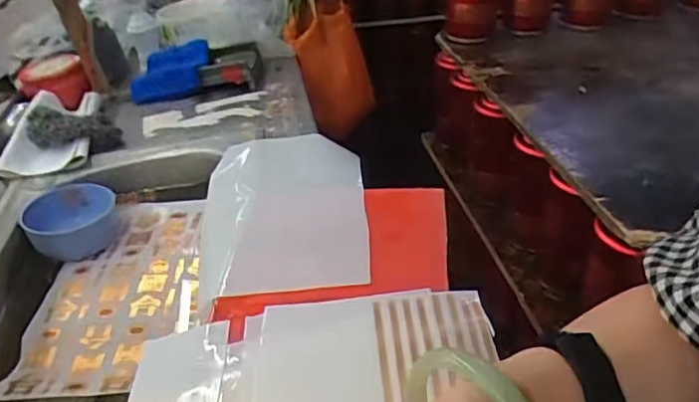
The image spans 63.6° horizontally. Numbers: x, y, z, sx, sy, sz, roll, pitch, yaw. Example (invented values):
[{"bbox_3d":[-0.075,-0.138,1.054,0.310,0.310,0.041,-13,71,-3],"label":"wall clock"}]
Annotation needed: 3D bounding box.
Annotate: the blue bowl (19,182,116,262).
[{"bbox_3d":[-0.361,0.022,0.734,0.106,0.053,0.113,-3,36,2],"label":"blue bowl"}]

